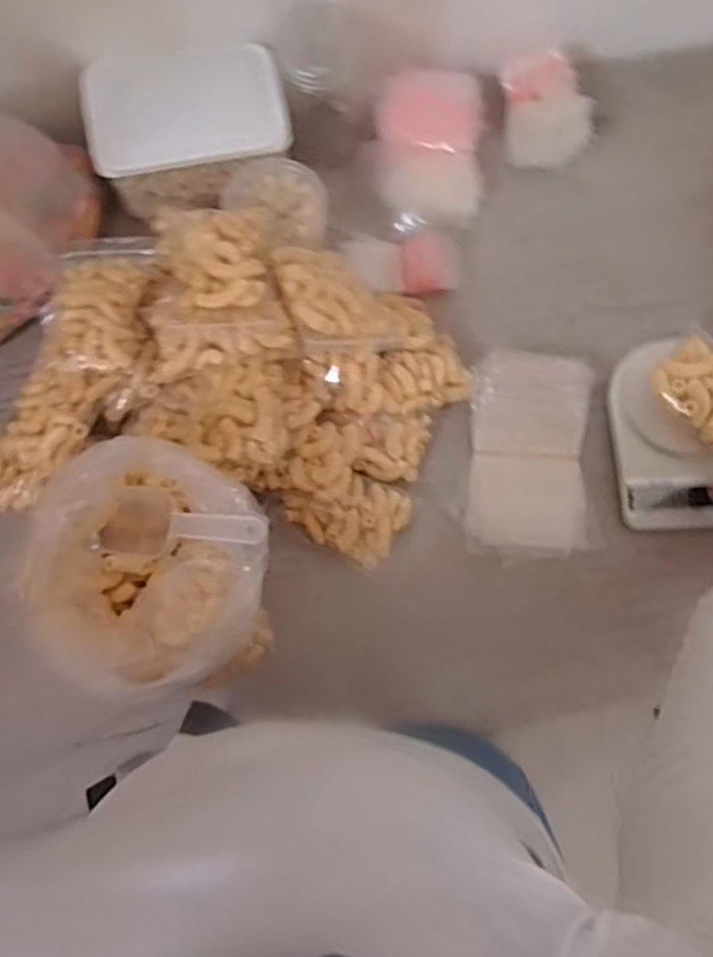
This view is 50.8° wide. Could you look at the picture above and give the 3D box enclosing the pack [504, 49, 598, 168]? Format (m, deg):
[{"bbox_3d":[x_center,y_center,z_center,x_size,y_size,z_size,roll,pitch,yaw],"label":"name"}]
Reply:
[{"bbox_3d":[0.196,-0.390,0.788,0.089,0.056,0.107,-3,75,-2],"label":"pack"}]

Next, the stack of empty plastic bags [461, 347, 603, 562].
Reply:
[{"bbox_3d":[0.164,-0.023,0.714,0.119,0.006,0.195,-2,83,6],"label":"stack of empty plastic bags"}]

